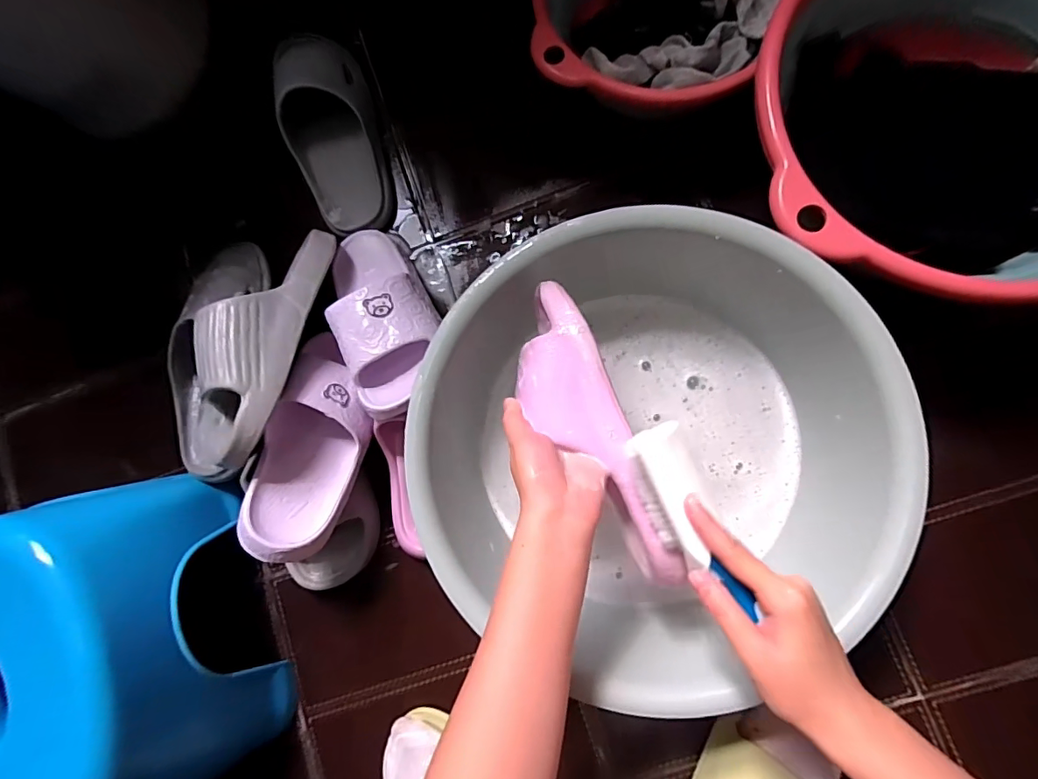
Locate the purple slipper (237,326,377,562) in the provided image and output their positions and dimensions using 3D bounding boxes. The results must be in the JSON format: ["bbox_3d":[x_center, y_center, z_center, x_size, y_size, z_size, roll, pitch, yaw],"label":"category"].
[{"bbox_3d":[-0.200,0.047,0.484,0.082,0.065,0.224,2,69,8],"label":"purple slipper"}]

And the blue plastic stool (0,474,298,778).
[{"bbox_3d":[-0.399,0.251,0.476,0.214,0.205,0.293,-23,81,5],"label":"blue plastic stool"}]

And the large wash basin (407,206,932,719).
[{"bbox_3d":[0.106,0.047,0.445,0.380,0.126,0.369,-1,84,8],"label":"large wash basin"}]

